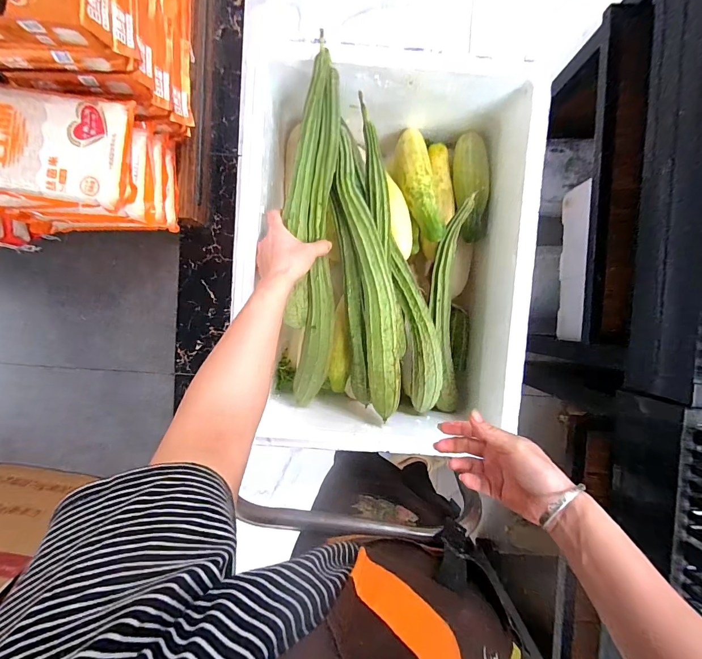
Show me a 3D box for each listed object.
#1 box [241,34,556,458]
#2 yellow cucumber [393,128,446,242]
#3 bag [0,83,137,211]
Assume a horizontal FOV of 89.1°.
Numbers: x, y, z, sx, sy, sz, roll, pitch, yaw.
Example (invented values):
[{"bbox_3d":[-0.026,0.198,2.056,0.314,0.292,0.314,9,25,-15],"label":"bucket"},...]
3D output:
[{"bbox_3d":[0.053,-0.119,0.598,0.431,0.216,0.595,5,91,-1],"label":"box"},{"bbox_3d":[0.122,-0.254,0.638,0.070,0.047,0.216,-11,75,-1],"label":"yellow cucumber"},{"bbox_3d":[-0.767,-0.450,0.845,0.452,0.067,0.270,8,91,-1],"label":"bag"}]

